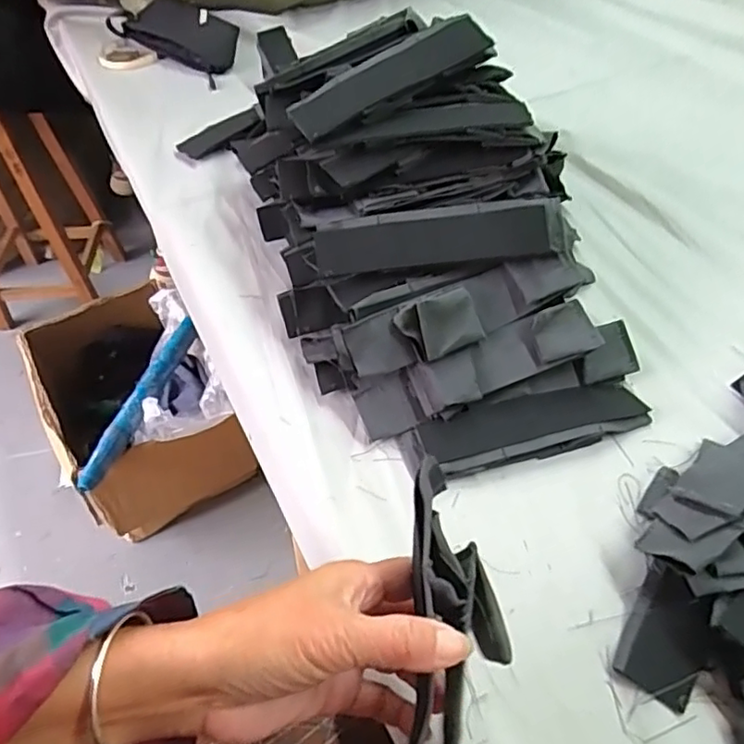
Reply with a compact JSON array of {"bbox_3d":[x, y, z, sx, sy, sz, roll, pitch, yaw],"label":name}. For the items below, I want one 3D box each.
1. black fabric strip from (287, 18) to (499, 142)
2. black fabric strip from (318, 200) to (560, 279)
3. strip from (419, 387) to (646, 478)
[{"bbox_3d":[0.017,-0.255,0.526,0.186,0.020,0.046,-31,56,-8],"label":"black fabric strip"},{"bbox_3d":[0.053,-0.110,0.498,0.199,0.020,0.046,-5,85,10],"label":"black fabric strip"},{"bbox_3d":[0.130,0.043,0.479,0.180,0.019,0.046,-12,51,-11],"label":"strip"}]

